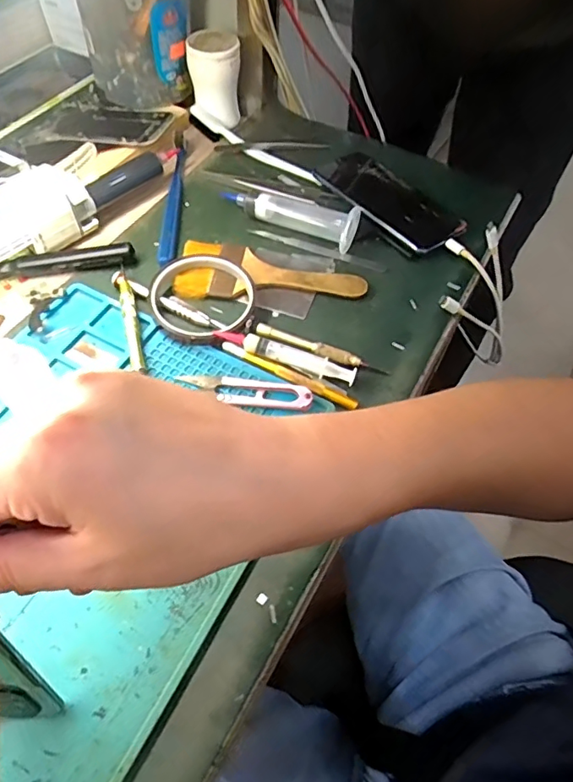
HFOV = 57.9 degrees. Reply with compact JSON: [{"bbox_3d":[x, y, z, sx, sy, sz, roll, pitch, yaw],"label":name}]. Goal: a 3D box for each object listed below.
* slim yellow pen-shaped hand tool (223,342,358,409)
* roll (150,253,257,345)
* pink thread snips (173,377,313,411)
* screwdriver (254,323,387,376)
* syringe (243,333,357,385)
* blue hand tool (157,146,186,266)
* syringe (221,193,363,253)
[{"bbox_3d":[0.001,-0.014,0.396,0.114,0.004,0.008,26,59,12],"label":"slim yellow pen-shaped hand tool"},{"bbox_3d":[-0.071,-0.080,0.435,0.086,0.017,0.091,2,57,-3],"label":"roll"},{"bbox_3d":[-0.031,-0.002,0.383,0.099,0.011,0.022,10,57,2],"label":"pink thread snips"},{"bbox_3d":[0.028,-0.033,0.414,0.109,0.009,0.012,21,58,9],"label":"screwdriver"},{"bbox_3d":[0.011,-0.025,0.403,0.089,0.014,0.017,19,58,8],"label":"syringe"},{"bbox_3d":[-0.111,-0.183,0.507,0.014,0.008,0.169,1,57,-4],"label":"blue hand tool"},{"bbox_3d":[0.003,-0.172,0.491,0.132,0.034,0.029,25,59,11],"label":"syringe"}]

